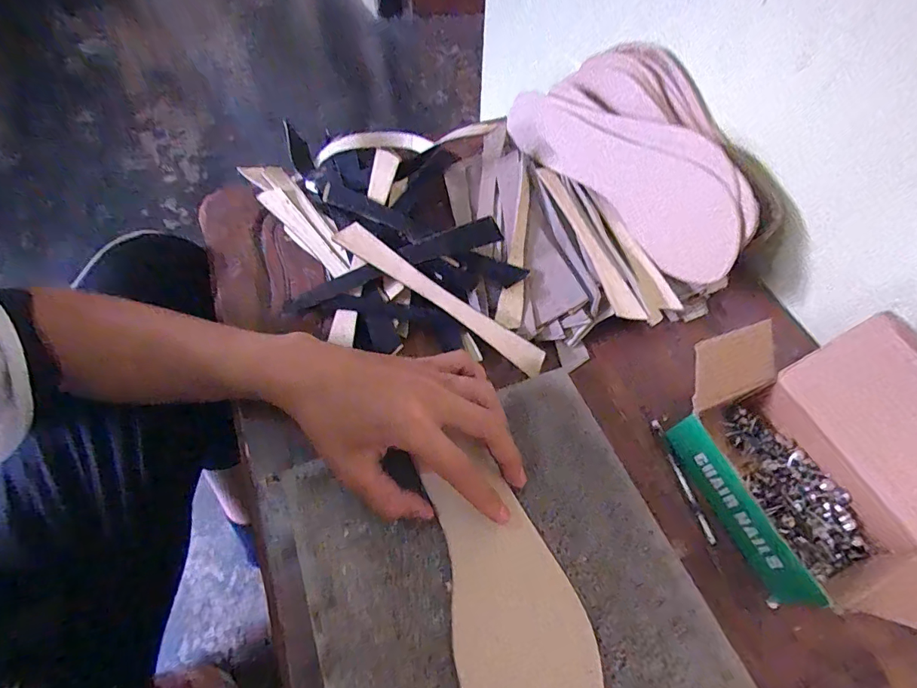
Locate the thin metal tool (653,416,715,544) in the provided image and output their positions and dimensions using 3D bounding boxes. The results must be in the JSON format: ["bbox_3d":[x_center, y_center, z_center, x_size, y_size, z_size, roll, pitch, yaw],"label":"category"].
[{"bbox_3d":[0.155,0.094,0.315,0.005,0.007,0.084,-11,63,-8],"label":"thin metal tool"}]

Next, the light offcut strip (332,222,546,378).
[{"bbox_3d":[-0.013,-0.035,0.351,0.184,0.018,0.018,35,66,-1],"label":"light offcut strip"}]

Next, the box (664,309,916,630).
[{"bbox_3d":[0.222,0.063,0.273,0.120,0.084,0.162,-20,65,-12],"label":"box"}]

